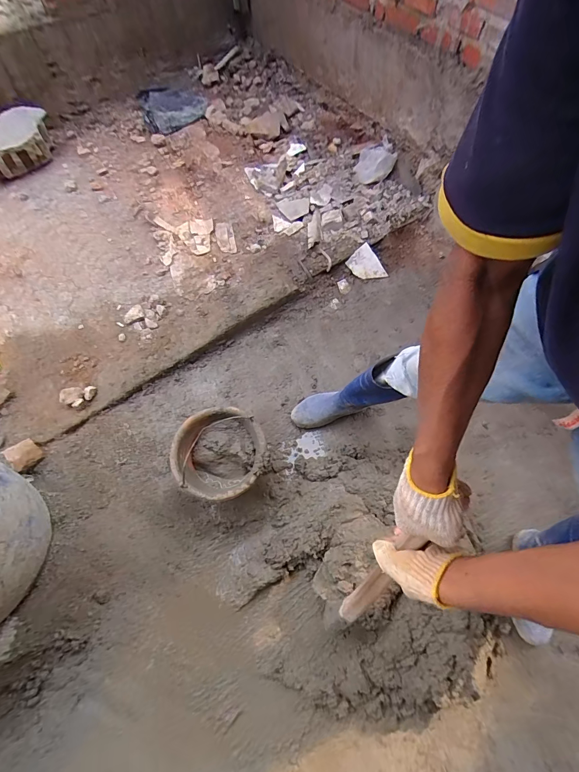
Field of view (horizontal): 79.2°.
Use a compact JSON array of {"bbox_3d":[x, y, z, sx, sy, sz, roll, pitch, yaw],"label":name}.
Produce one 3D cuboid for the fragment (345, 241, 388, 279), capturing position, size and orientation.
[{"bbox_3d":[0.308,-0.476,1.393,0.123,0.006,0.147,-42,97,-9],"label":"fragment"}]

